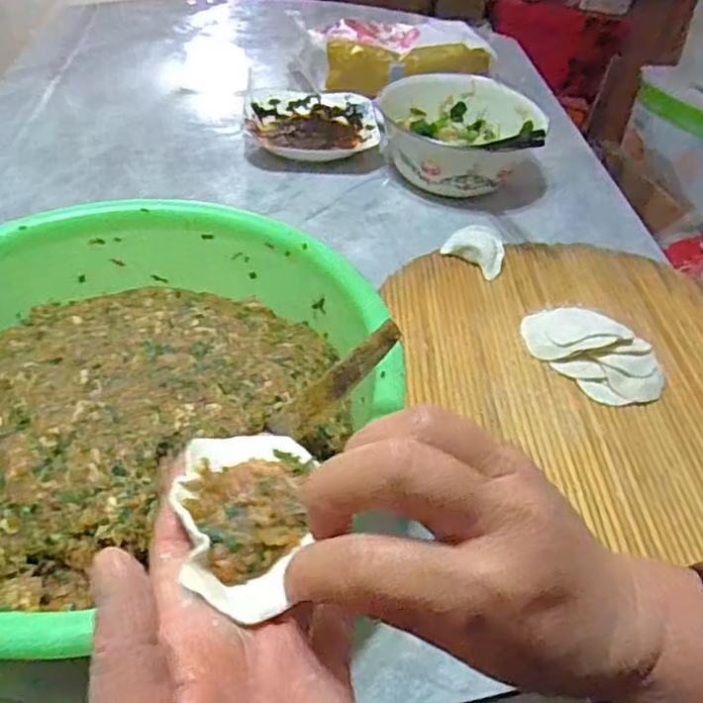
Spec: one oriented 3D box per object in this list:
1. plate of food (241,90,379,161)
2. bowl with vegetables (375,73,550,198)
[{"bbox_3d":[-0.051,-0.299,0.825,0.165,0.033,0.140,-1,45,-9],"label":"plate of food"},{"bbox_3d":[0.133,-0.259,0.770,0.189,0.086,0.179,3,44,-5],"label":"bowl with vegetables"}]

